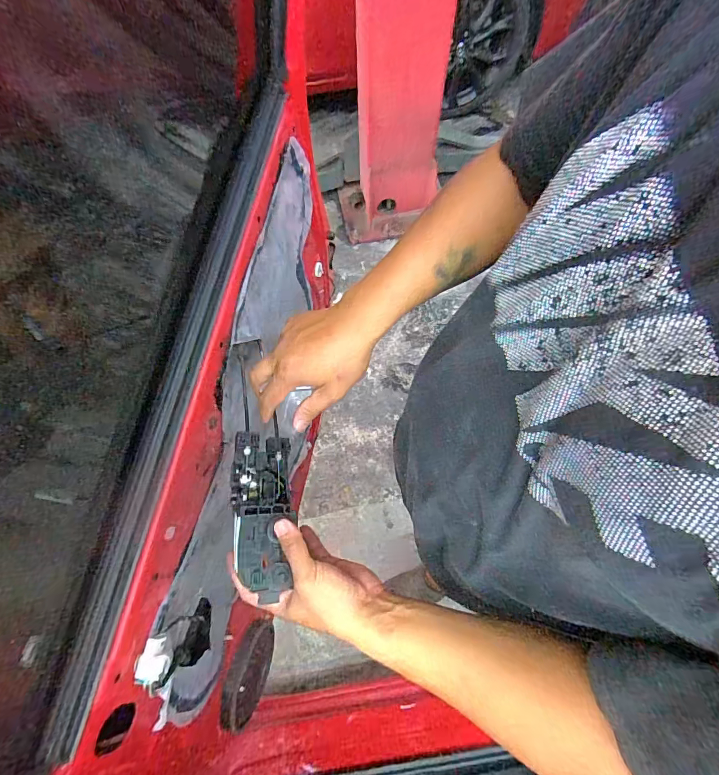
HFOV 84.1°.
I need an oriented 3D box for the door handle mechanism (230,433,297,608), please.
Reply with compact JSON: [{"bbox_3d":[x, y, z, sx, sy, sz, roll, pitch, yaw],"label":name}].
[{"bbox_3d":[-0.104,0.129,0.427,0.063,0.043,0.157,-8,63,-1],"label":"door handle mechanism"}]

